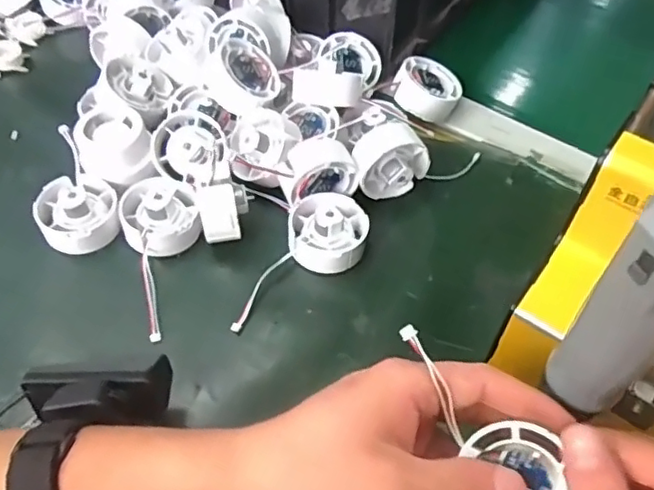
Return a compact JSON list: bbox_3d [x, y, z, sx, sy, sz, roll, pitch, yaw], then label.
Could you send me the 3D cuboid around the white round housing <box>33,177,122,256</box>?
[{"bbox_3d":[-0.178,-0.025,0.429,0.055,0.024,0.057,1,54,-1],"label":"white round housing"}]

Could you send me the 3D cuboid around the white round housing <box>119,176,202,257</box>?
[{"bbox_3d":[-0.118,-0.023,0.430,0.053,0.030,0.060,-9,55,-8],"label":"white round housing"}]

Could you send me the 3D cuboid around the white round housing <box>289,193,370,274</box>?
[{"bbox_3d":[0.001,-0.012,0.419,0.053,0.025,0.057,1,54,-1],"label":"white round housing"}]

